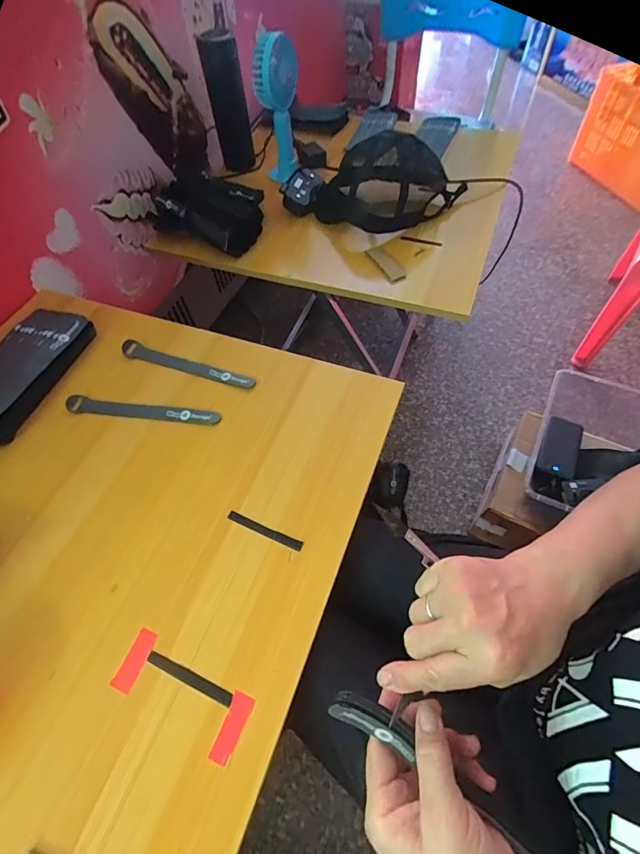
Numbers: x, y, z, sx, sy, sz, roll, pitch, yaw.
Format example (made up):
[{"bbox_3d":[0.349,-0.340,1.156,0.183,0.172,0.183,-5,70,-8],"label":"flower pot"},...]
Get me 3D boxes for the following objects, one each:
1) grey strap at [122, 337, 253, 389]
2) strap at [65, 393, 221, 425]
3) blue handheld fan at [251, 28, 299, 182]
[{"bbox_3d":[-0.176,-0.082,0.526,0.196,0.007,0.022,18,62,14],"label":"grey strap"},{"bbox_3d":[-0.219,-0.019,0.491,0.194,0.007,0.023,7,64,8],"label":"strap"},{"bbox_3d":[-0.072,-0.555,0.731,0.076,0.240,0.071,-9,59,-2],"label":"blue handheld fan"}]

